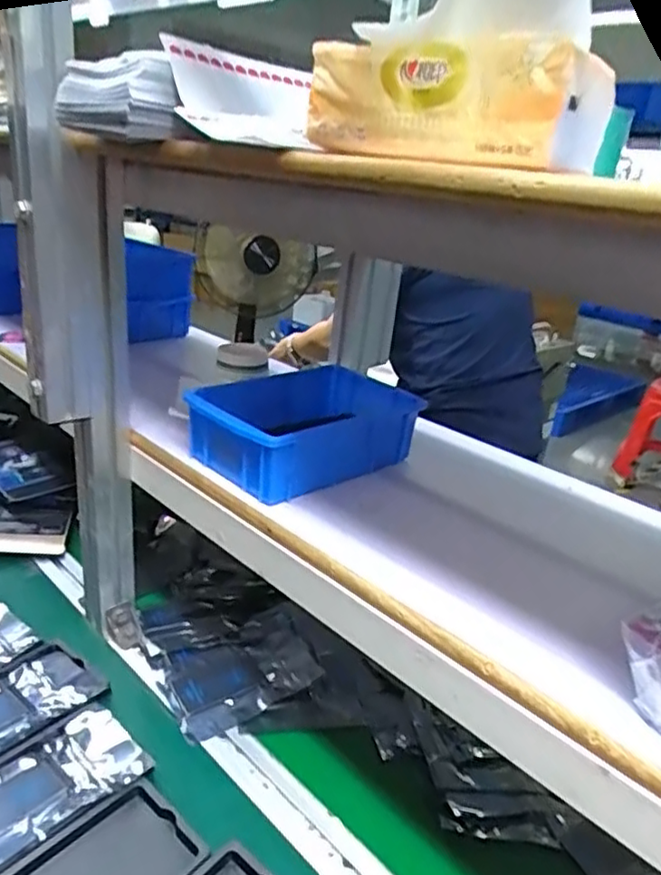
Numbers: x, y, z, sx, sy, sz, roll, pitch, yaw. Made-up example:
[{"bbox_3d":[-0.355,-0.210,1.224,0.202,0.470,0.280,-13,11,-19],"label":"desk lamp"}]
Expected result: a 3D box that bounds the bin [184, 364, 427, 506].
[{"bbox_3d":[-0.023,-0.009,0.609,0.189,0.061,0.130,-16,31,-42],"label":"bin"}]

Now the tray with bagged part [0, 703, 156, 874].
[{"bbox_3d":[-0.235,0.280,0.524,0.095,0.019,0.158,25,29,38],"label":"tray with bagged part"}]

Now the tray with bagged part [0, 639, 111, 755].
[{"bbox_3d":[-0.297,0.248,0.598,0.094,0.014,0.158,23,28,36],"label":"tray with bagged part"}]

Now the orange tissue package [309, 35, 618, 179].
[{"bbox_3d":[0.066,-0.165,0.332,0.122,0.050,0.097,21,27,33],"label":"orange tissue package"}]

